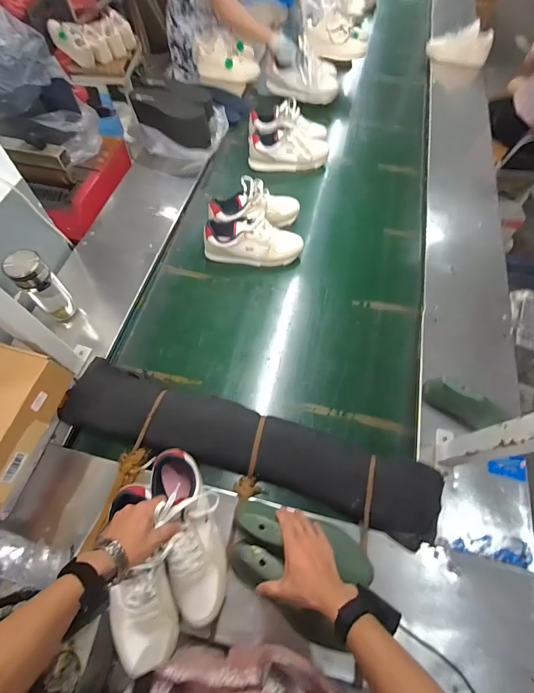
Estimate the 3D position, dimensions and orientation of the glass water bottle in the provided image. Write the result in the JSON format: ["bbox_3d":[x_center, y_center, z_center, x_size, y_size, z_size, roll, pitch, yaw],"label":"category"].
[{"bbox_3d":[-0.522,-0.130,0.808,0.078,0.196,0.077,42,69,17],"label":"glass water bottle"}]

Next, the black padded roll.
[{"bbox_3d":[-0.036,0.237,0.780,0.825,0.143,0.165,17,64,6],"label":"black padded roll"}]

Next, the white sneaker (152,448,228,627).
[{"bbox_3d":[-0.139,0.323,0.599,0.088,0.108,0.273,-15,68,-10],"label":"white sneaker"}]

